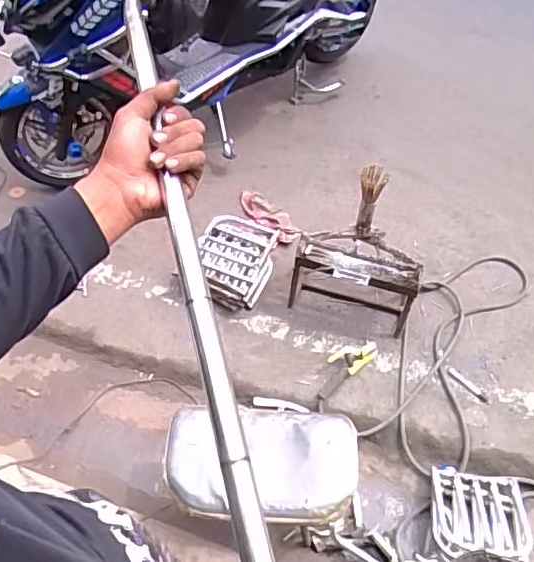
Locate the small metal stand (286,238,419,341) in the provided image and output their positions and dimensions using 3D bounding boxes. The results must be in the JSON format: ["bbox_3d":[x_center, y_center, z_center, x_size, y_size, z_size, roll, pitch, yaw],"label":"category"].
[{"bbox_3d":[0.285,0.004,1.875,0.391,0.268,0.196,12,50,10],"label":"small metal stand"}]

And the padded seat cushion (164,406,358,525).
[{"bbox_3d":[-0.015,0.446,1.404,0.466,0.071,0.282,4,51,1],"label":"padded seat cushion"}]

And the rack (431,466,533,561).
[{"bbox_3d":[0.576,0.645,1.536,0.254,0.075,0.249,9,51,5],"label":"rack"}]

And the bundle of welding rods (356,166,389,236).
[{"bbox_3d":[0.326,-0.239,1.799,0.088,0.260,0.070,11,52,7],"label":"bundle of welding rods"}]

